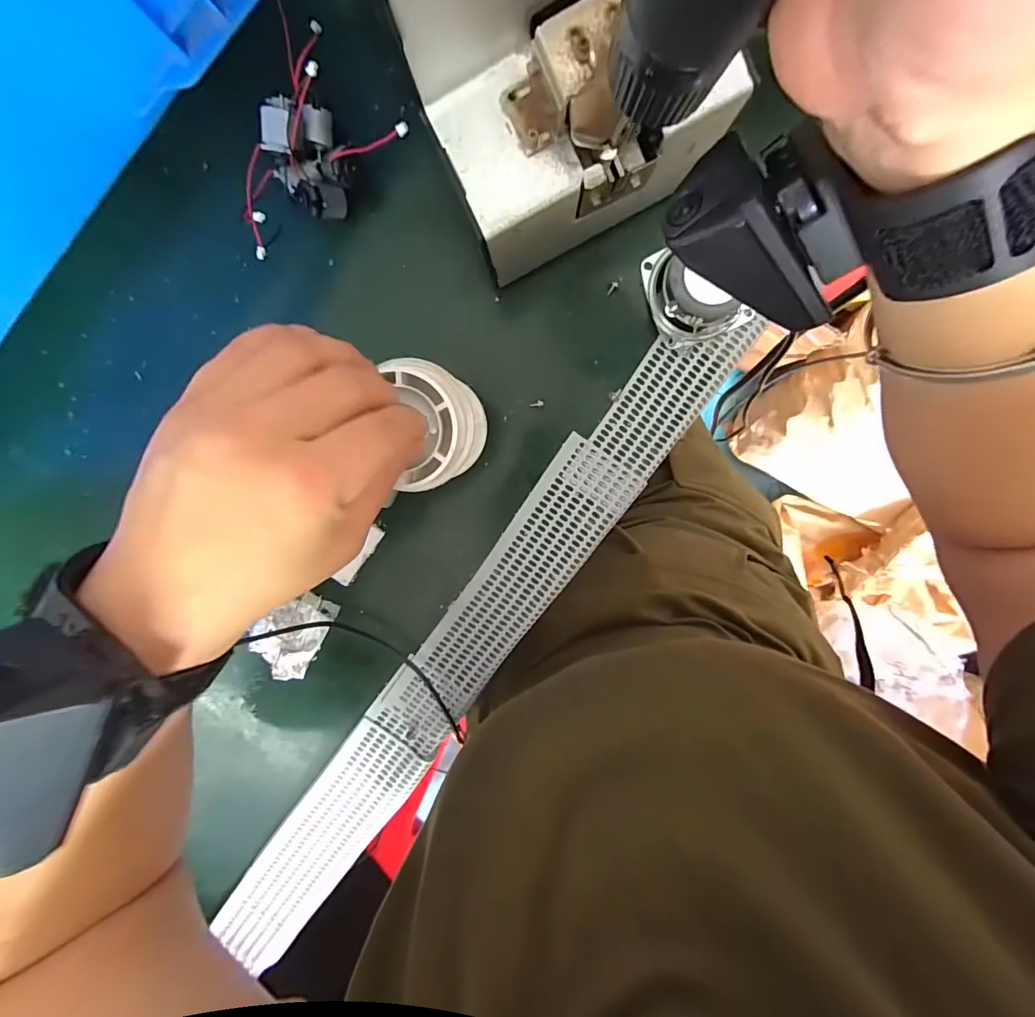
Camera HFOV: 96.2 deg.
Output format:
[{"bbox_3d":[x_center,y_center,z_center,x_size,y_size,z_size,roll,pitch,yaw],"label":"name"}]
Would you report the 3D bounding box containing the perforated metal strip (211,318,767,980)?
[{"bbox_3d":[-0.045,0.110,0.314,0.055,0.011,0.544,36,100,-1],"label":"perforated metal strip"}]

